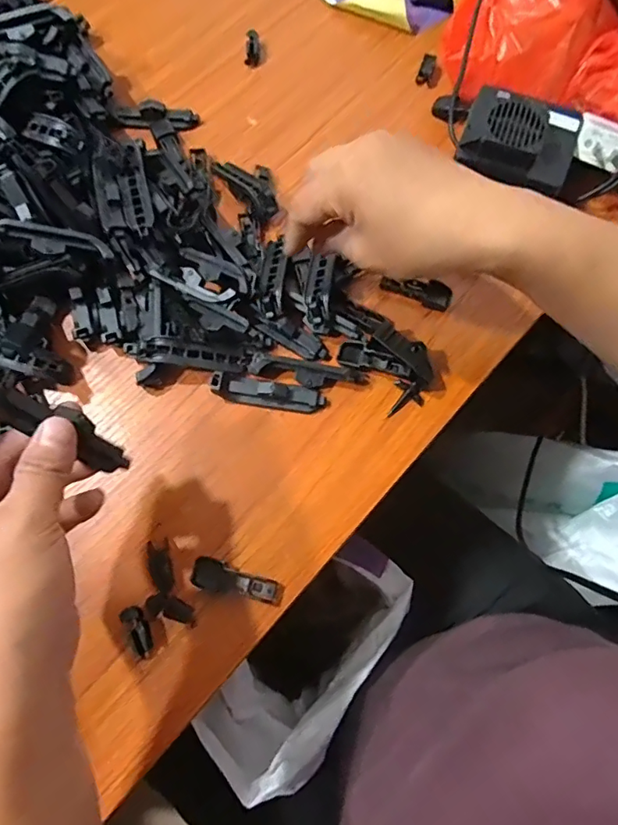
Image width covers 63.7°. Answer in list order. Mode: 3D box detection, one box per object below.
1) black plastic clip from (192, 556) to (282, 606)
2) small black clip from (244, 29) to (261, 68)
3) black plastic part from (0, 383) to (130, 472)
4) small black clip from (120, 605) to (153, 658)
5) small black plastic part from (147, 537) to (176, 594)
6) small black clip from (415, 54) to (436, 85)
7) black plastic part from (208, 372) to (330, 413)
[{"bbox_3d":[-0.043,0.100,0.299,0.055,0.008,0.017,12,74,4],"label":"black plastic clip"},{"bbox_3d":[-0.047,-0.307,0.422,0.012,0.015,0.027,1,73,1],"label":"small black clip"},{"bbox_3d":[-0.114,0.007,0.232,0.015,0.070,0.019,13,67,49],"label":"black plastic part"},{"bbox_3d":[-0.098,0.126,0.287,0.008,0.015,0.028,-24,75,-7],"label":"small black clip"},{"bbox_3d":[-0.090,0.094,0.303,0.013,0.005,0.031,-15,74,-4],"label":"small black plastic part"},{"bbox_3d":[0.097,-0.285,0.413,0.012,0.011,0.023,16,74,5],"label":"small black clip"},{"bbox_3d":[-0.027,-0.014,0.330,0.074,0.016,0.018,9,73,3],"label":"black plastic part"}]

